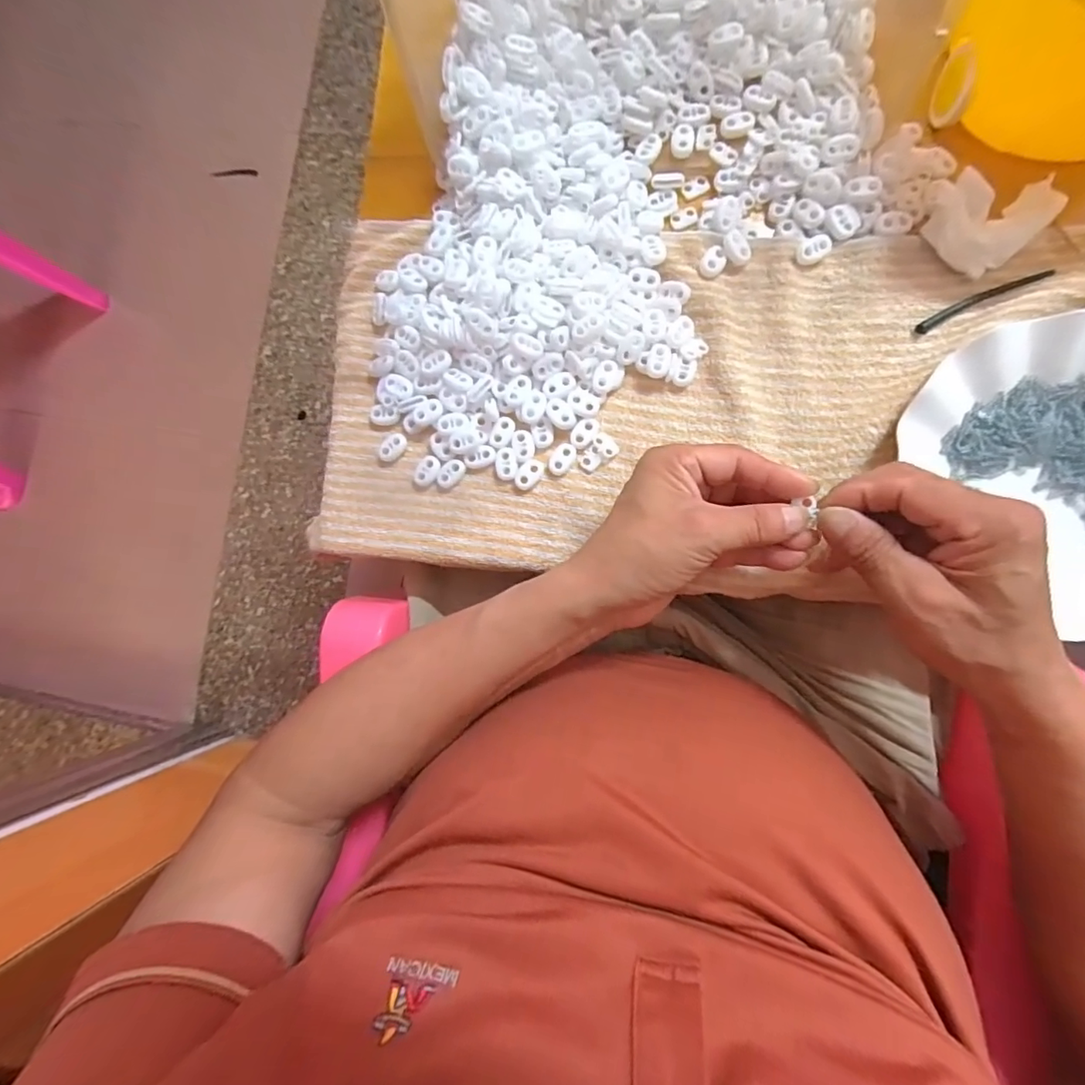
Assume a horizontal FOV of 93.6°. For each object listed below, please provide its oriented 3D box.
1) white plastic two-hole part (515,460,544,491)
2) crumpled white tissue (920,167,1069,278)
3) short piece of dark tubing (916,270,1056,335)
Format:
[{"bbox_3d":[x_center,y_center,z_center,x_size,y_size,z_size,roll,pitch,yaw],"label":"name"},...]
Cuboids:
[{"bbox_3d":[-0.009,-0.047,0.348,0.015,0.004,0.022,38,92,5],"label":"white plastic two-hole part"},{"bbox_3d":[0.280,-0.198,0.317,0.070,0.020,0.060,8,89,6],"label":"crumpled white tissue"},{"bbox_3d":[0.281,-0.155,0.325,0.085,0.004,0.009,-24,83,4],"label":"short piece of dark tubing"}]

